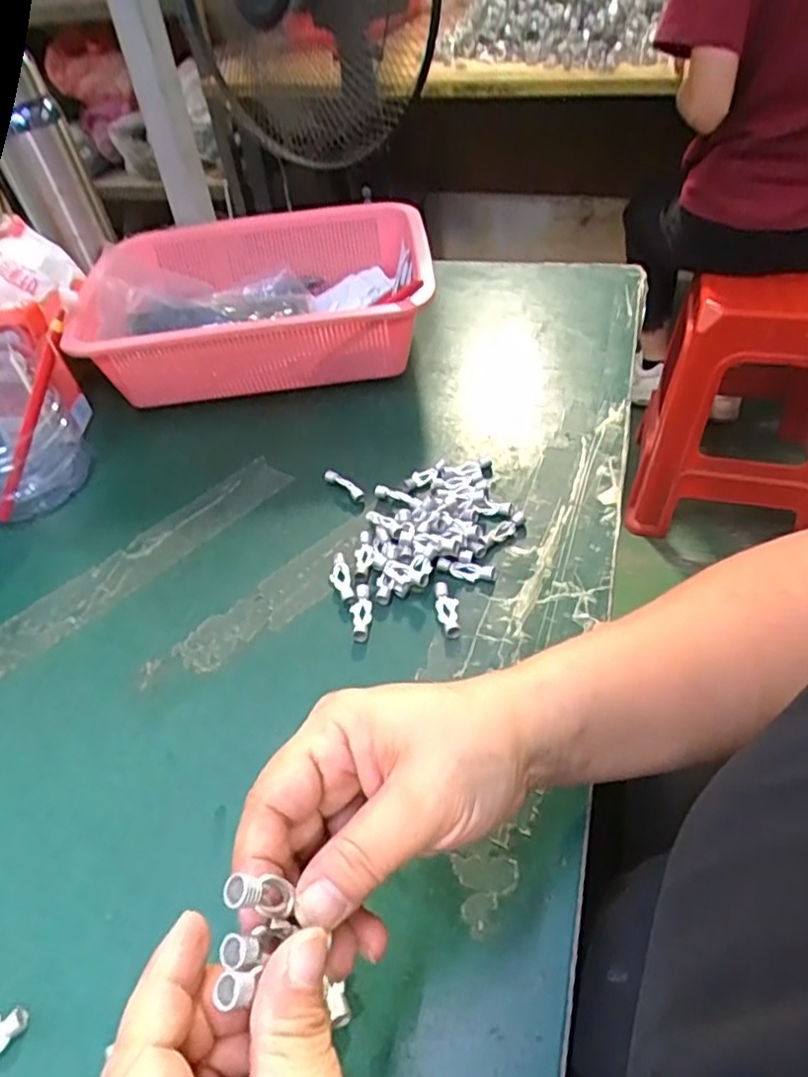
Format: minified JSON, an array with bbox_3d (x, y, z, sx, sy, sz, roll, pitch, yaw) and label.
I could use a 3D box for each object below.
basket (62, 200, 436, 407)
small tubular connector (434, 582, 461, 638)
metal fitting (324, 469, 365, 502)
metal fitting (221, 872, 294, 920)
[{"bbox_3d":[-0.122,-0.210,0.611,0.292,0.090,0.217,-2,46,4],"label":"basket"},{"bbox_3d":[0.026,0.042,0.399,0.013,0.008,0.036,-5,46,1],"label":"small tubular connector"},{"bbox_3d":[-0.044,-0.039,0.487,0.038,0.008,0.009,31,56,30],"label":"metal fitting"},{"bbox_3d":[-0.042,0.107,0.201,0.010,0.028,0.010,-15,50,19],"label":"metal fitting"}]

